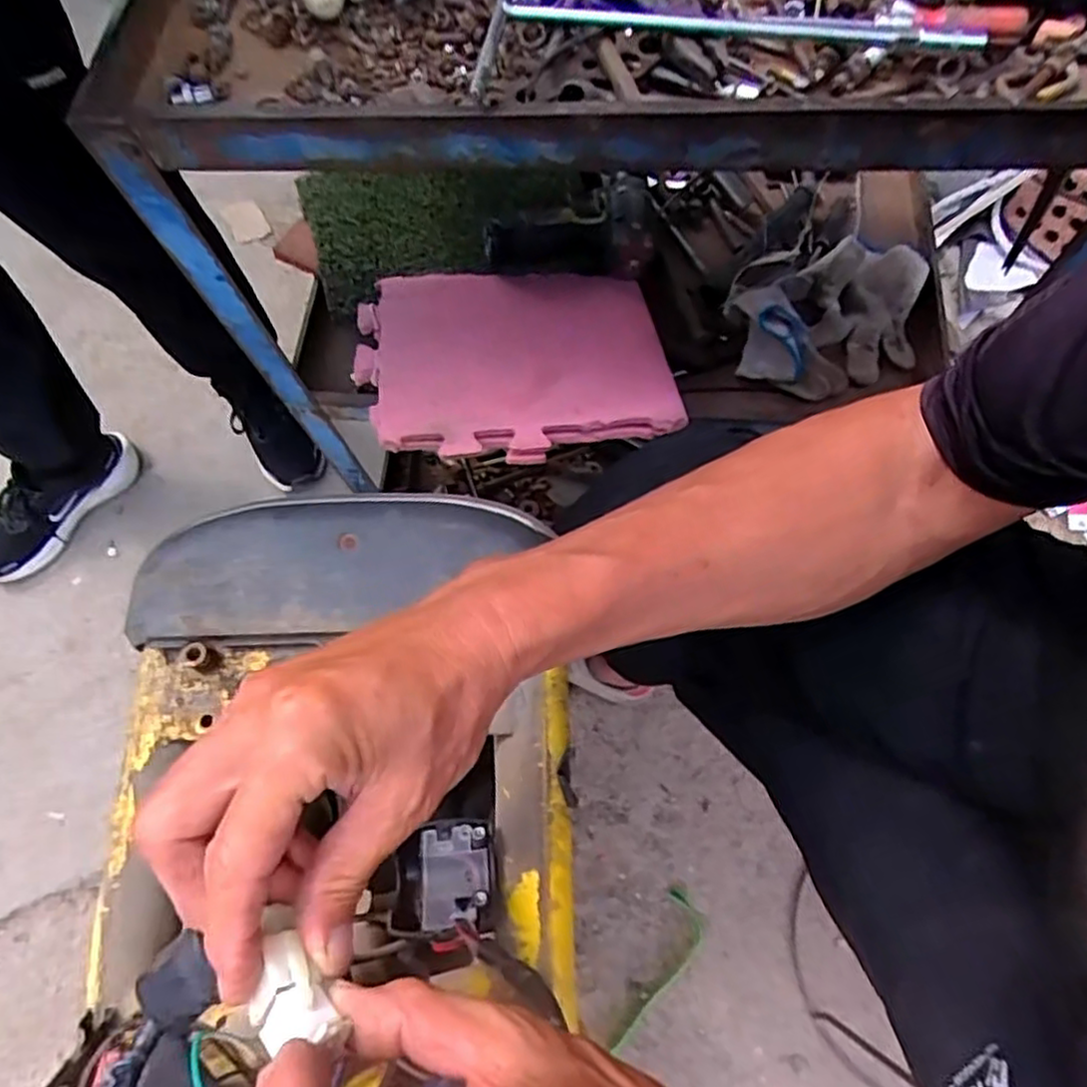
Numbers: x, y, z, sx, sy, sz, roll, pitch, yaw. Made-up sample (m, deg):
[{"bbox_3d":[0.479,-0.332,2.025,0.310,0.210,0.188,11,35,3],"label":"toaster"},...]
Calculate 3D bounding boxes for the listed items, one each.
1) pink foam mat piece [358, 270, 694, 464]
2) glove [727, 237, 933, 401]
[{"bbox_3d":[-0.027,-0.184,0.671,0.289,0.023,0.246,-2,57,-7],"label":"pink foam mat piece"},{"bbox_3d":[0.298,-0.232,0.689,0.212,0.076,0.144,-30,73,-12],"label":"glove"}]

